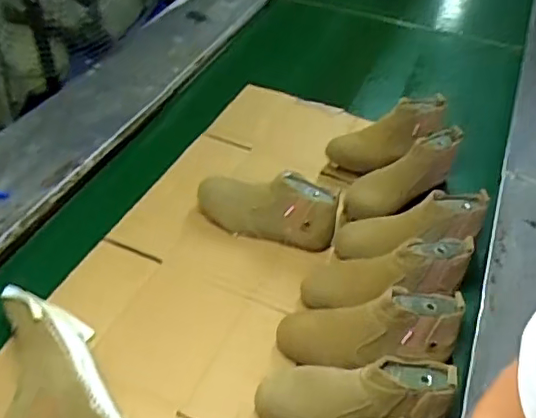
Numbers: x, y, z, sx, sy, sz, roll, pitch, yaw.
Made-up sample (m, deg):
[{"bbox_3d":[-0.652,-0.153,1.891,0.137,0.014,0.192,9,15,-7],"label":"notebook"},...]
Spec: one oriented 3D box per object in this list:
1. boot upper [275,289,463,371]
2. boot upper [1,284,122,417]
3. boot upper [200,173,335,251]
[{"bbox_3d":[0.154,0.188,0.860,0.278,0.106,0.084,-9,43,9],"label":"boot upper"},{"bbox_3d":[-0.299,0.231,0.782,0.135,0.105,0.250,-18,48,-19],"label":"boot upper"},{"bbox_3d":[-0.009,0.000,1.045,0.265,0.138,0.084,9,43,25],"label":"boot upper"}]

